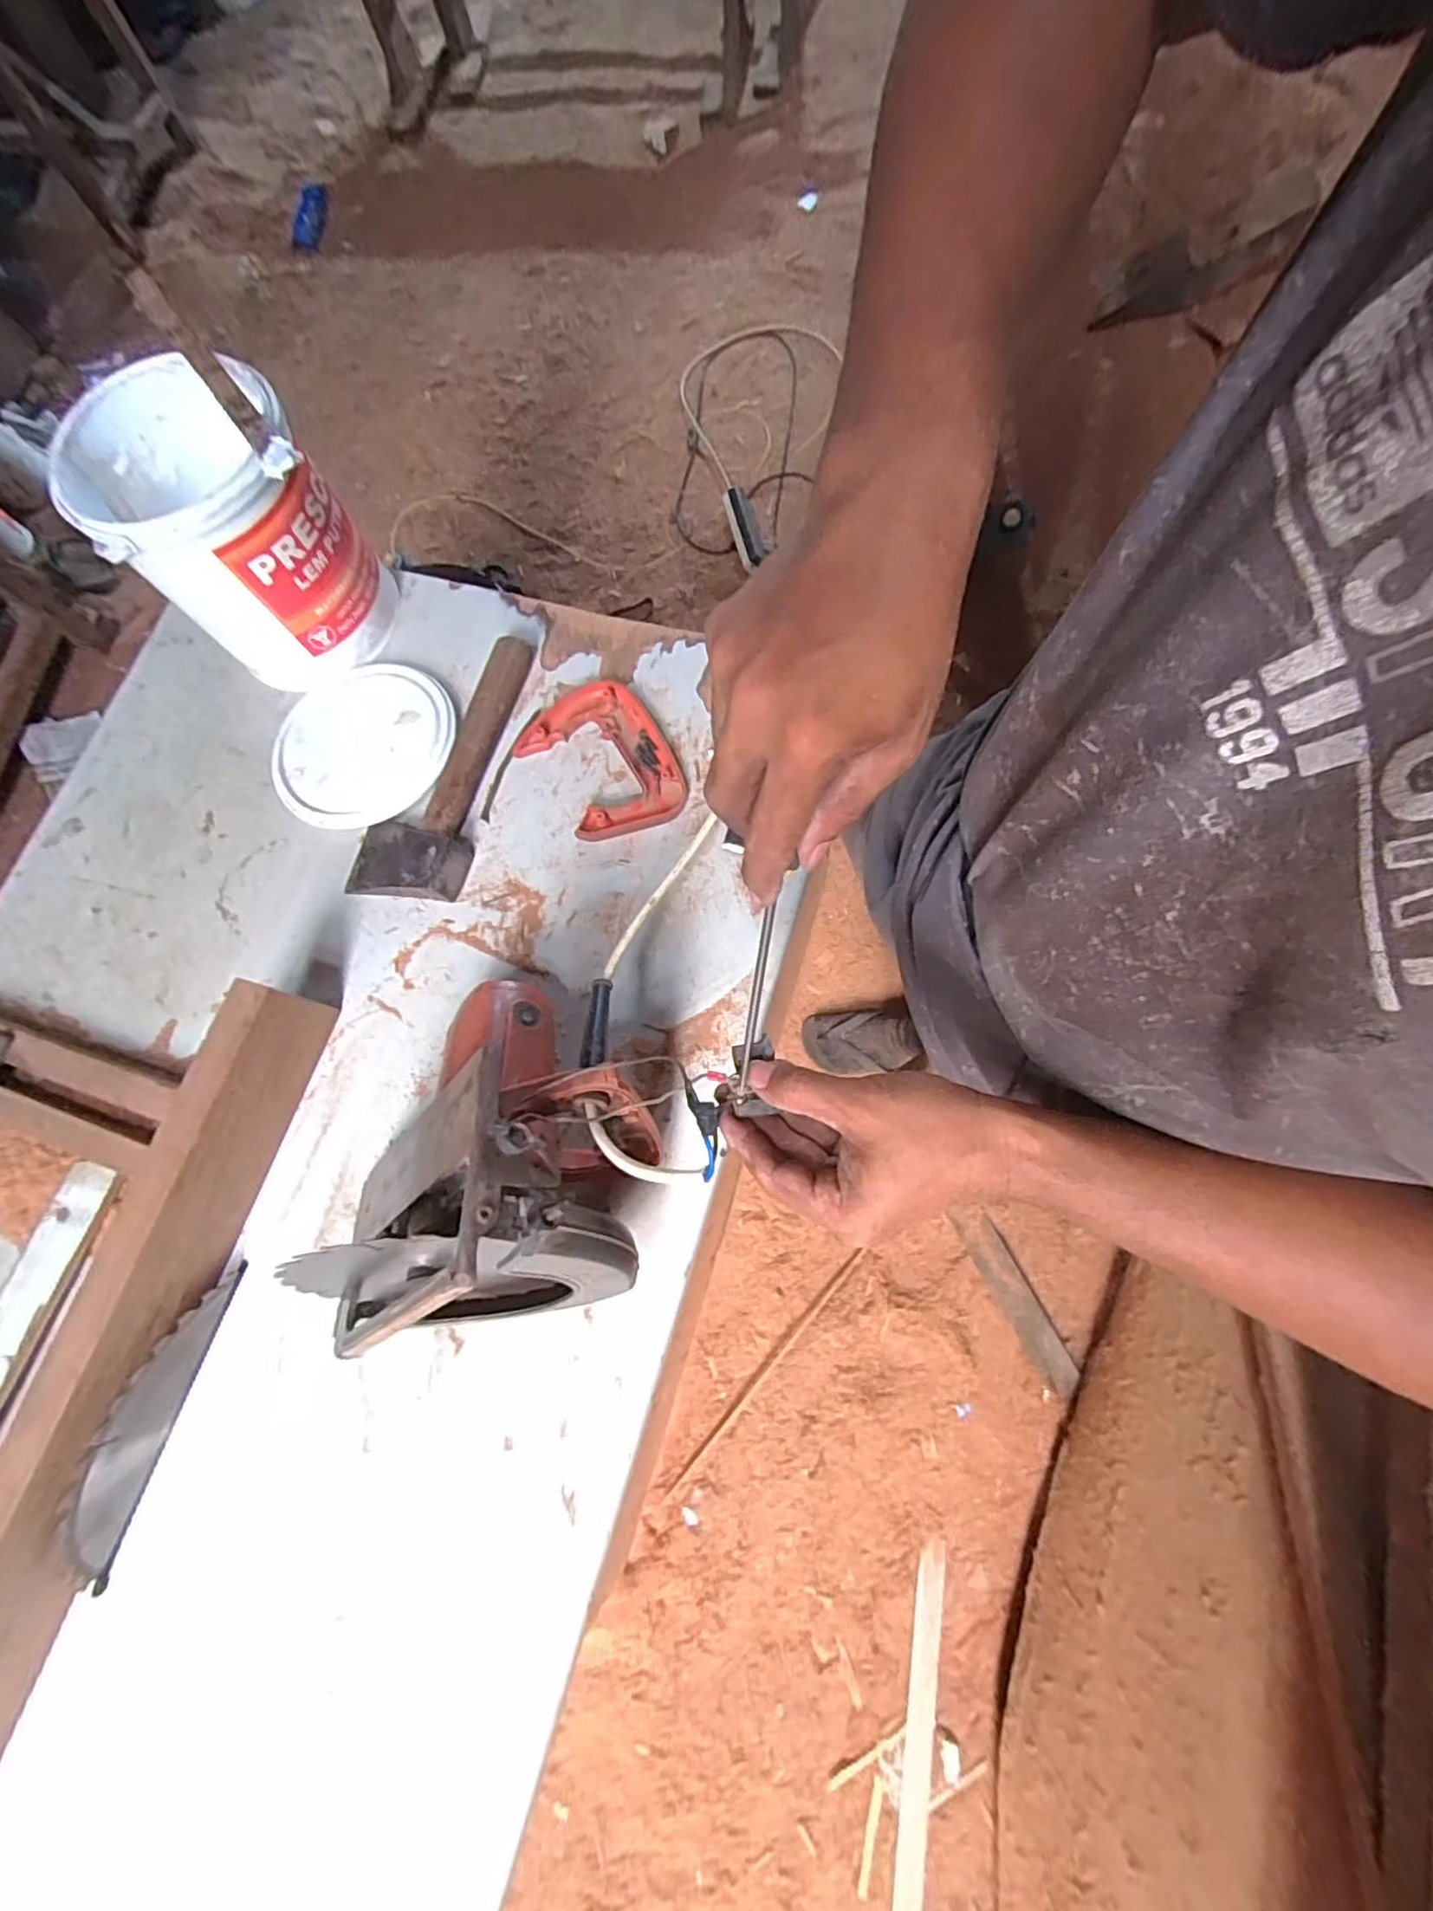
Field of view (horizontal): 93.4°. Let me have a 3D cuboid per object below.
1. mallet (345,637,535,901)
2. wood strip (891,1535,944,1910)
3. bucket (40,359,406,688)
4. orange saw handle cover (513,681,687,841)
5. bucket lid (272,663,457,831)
[{"bbox_3d":[-0.257,-0.182,0.623,0.112,0.040,0.270,10,80,8],"label":"mallet"},{"bbox_3d":[0.295,1.332,1.013,0.046,0.014,0.777,7,79,8],"label":"wood strip"},{"bbox_3d":[-0.419,-0.377,0.604,0.167,0.195,0.171,0,76,1],"label":"bucket"},{"bbox_3d":[-0.106,-0.182,0.629,0.123,0.016,0.167,-29,77,0],"label":"orange saw handle cover"},{"bbox_3d":[-0.331,-0.201,0.641,0.157,0.027,0.174,7,79,8],"label":"bucket lid"}]

